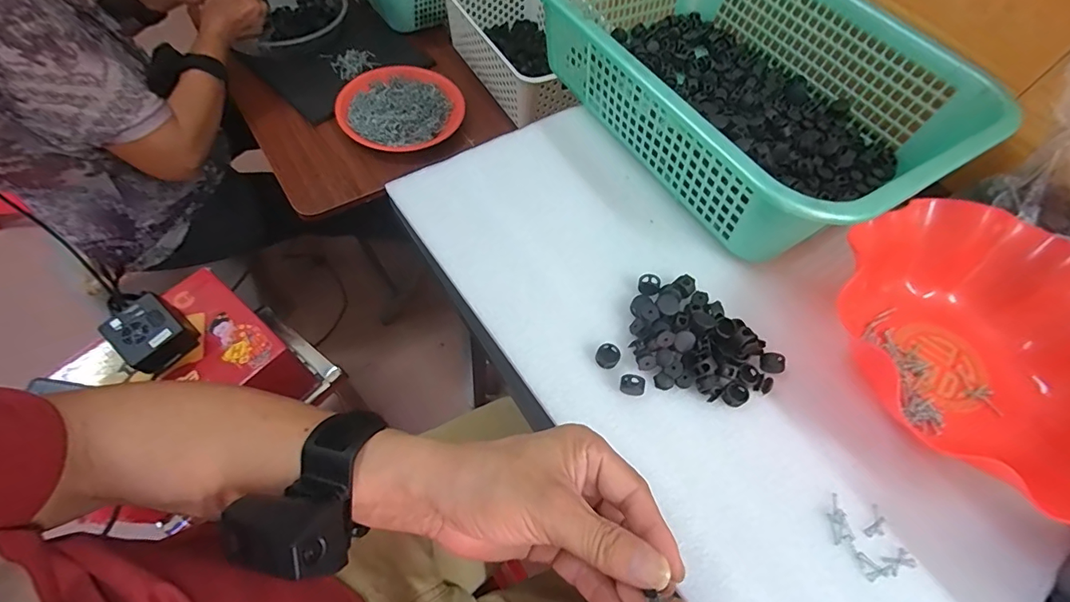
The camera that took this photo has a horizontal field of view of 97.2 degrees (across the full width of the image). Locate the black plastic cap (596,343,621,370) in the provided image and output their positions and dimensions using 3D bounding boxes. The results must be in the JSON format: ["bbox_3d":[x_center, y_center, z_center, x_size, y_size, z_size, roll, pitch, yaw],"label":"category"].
[{"bbox_3d":[0.054,0.041,0.351,0.018,0.007,0.017,1,62,-3],"label":"black plastic cap"}]

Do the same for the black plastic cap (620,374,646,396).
[{"bbox_3d":[0.069,0.061,0.338,0.017,0.013,0.012,8,62,0],"label":"black plastic cap"}]

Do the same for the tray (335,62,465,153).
[{"bbox_3d":[-0.220,-0.320,0.770,0.192,0.027,0.186,2,61,-4],"label":"tray"}]

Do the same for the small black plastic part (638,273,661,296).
[{"bbox_3d":[0.092,-0.013,0.379,0.016,0.014,0.016,-15,65,-11],"label":"small black plastic part"}]

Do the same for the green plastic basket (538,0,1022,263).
[{"bbox_3d":[0.202,-0.227,0.451,0.293,0.097,0.385,-29,68,-17],"label":"green plastic basket"}]

